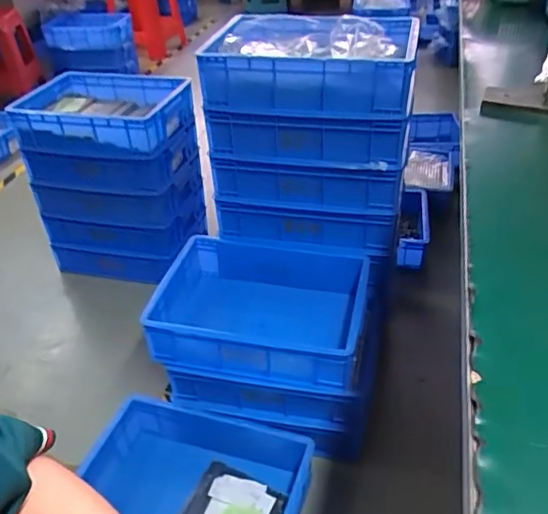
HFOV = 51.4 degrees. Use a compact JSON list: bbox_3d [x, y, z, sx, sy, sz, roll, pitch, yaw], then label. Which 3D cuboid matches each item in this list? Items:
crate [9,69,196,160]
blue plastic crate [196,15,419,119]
[{"bbox_3d":[-0.479,-0.402,1.593,0.458,0.120,0.322,7,37,15],"label":"crate"},{"bbox_3d":[0.074,-0.408,1.179,0.424,0.134,0.320,7,37,15],"label":"blue plastic crate"}]

